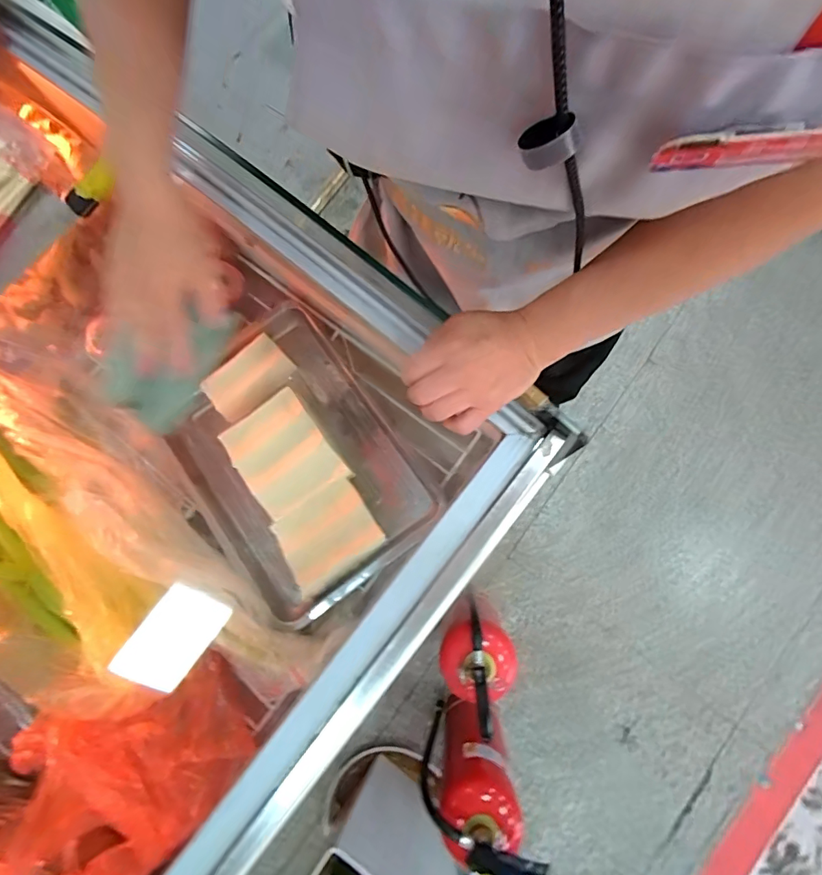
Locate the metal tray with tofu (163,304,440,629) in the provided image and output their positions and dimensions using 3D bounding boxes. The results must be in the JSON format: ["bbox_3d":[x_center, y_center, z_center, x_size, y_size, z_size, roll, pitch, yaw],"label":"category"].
[{"bbox_3d":[-0.167,0.032,0.634,0.280,0.084,0.386,-38,78,-2],"label":"metal tray with tofu"}]

